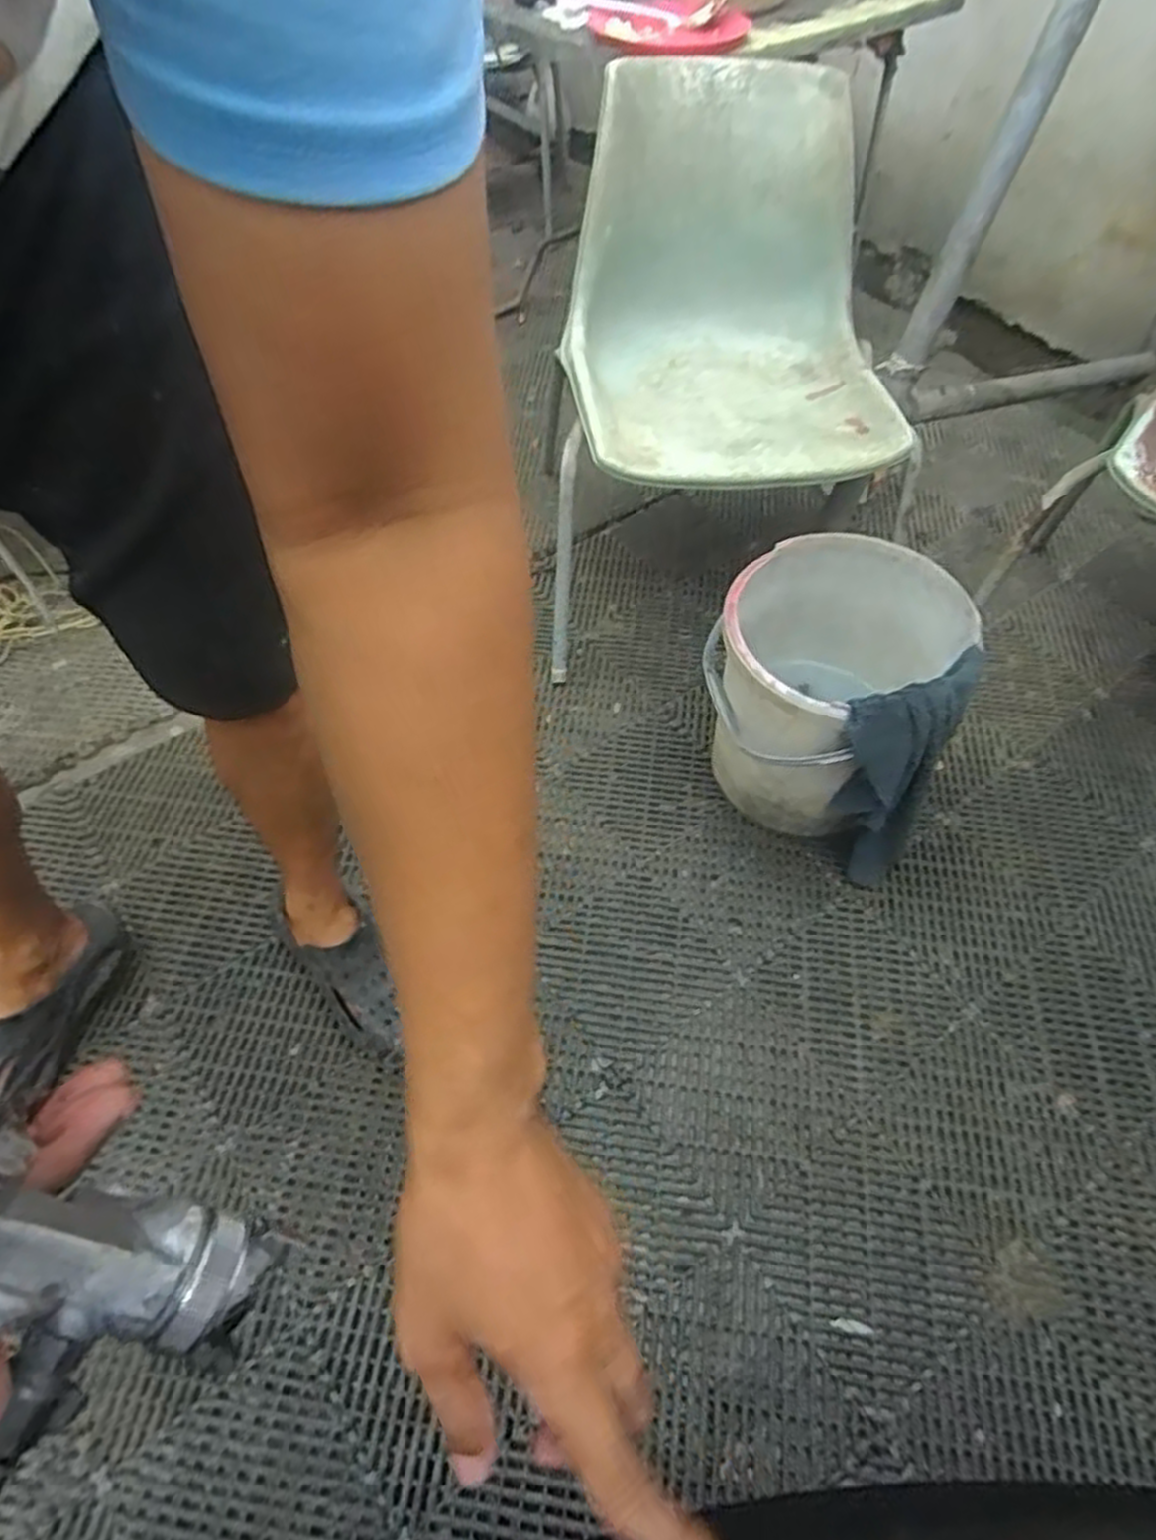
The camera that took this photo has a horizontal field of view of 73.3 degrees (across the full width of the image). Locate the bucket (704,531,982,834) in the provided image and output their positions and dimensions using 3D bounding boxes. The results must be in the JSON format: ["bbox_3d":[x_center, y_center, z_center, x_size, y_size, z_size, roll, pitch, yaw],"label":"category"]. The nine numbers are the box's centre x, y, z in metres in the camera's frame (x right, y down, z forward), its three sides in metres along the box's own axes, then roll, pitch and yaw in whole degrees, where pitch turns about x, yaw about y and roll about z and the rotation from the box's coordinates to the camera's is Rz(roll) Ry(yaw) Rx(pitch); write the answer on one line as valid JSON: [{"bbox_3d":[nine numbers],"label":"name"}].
[{"bbox_3d":[0.314,-0.103,1.058,0.279,0.318,0.261,0,51,0],"label":"bucket"}]

